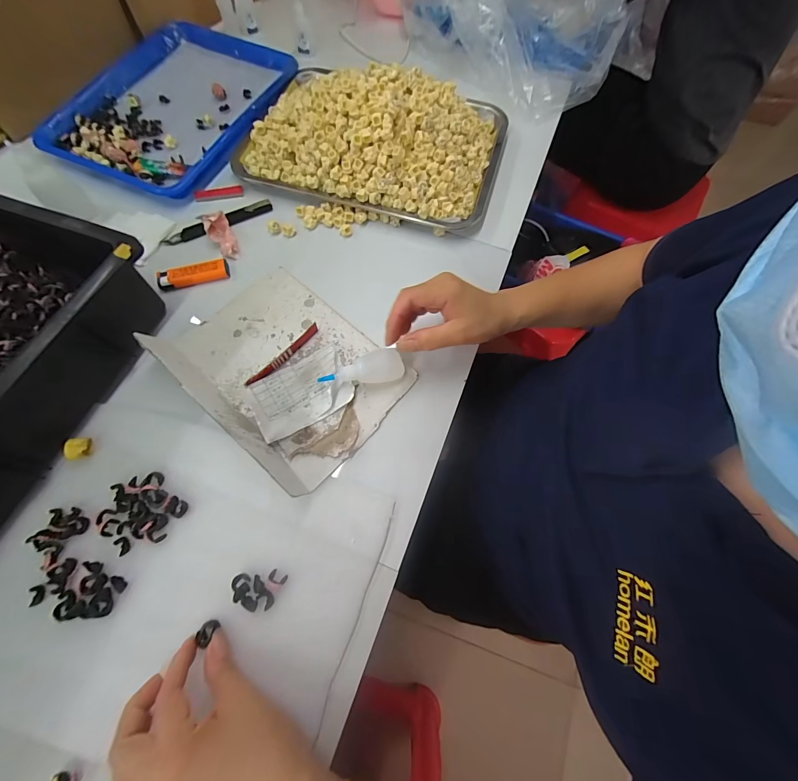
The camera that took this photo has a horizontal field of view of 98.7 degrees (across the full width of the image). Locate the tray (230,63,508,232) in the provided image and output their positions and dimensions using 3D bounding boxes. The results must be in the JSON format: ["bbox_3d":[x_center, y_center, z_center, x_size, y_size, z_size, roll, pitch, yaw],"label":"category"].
[{"bbox_3d":[-0.036,-0.360,0.463,0.353,0.079,0.252,14,70,4],"label":"tray"}]

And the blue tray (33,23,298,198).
[{"bbox_3d":[-0.340,-0.432,0.511,0.286,0.023,0.320,22,69,7],"label":"blue tray"}]

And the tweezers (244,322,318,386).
[{"bbox_3d":[-0.127,-0.039,0.378,0.009,0.012,0.098,38,73,12],"label":"tweezers"}]

